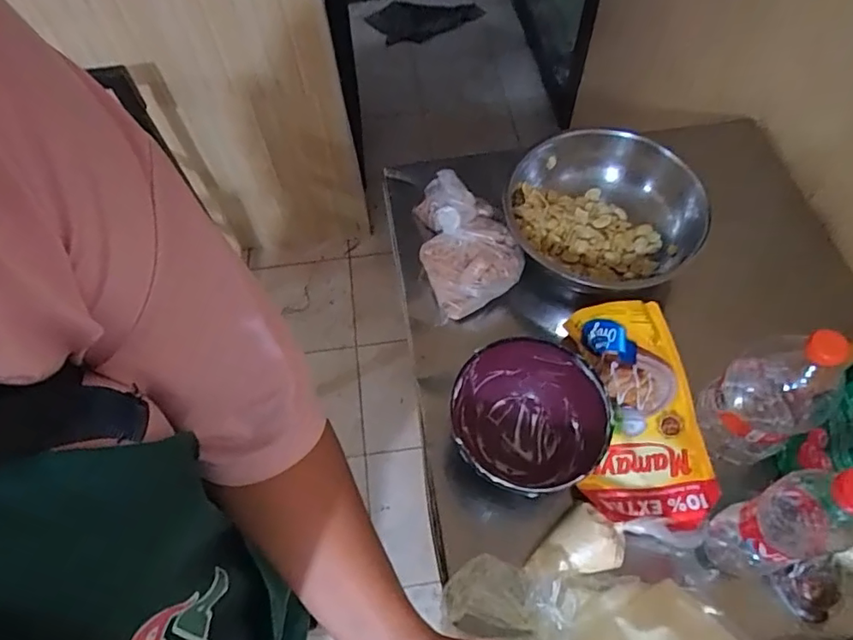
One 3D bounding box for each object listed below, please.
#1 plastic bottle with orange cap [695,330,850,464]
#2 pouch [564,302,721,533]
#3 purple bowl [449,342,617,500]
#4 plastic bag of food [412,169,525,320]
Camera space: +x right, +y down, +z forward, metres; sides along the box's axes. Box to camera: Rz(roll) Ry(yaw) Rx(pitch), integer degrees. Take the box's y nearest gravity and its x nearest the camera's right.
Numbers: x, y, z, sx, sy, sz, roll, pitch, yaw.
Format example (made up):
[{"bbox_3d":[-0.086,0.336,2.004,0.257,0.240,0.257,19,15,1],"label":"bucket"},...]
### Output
[{"bbox_3d":[0.349,0.073,0.558,0.087,0.188,0.088,-1,60,2],"label":"plastic bottle with orange cap"},{"bbox_3d":[0.245,0.103,0.627,0.147,0.064,0.245,3,60,5],"label":"pouch"},{"bbox_3d":[0.111,0.105,0.609,0.158,0.089,0.152,-1,60,2],"label":"purple bowl"},{"bbox_3d":[0.046,-0.114,0.722,0.115,0.105,0.169,-20,61,-8],"label":"plastic bag of food"}]

